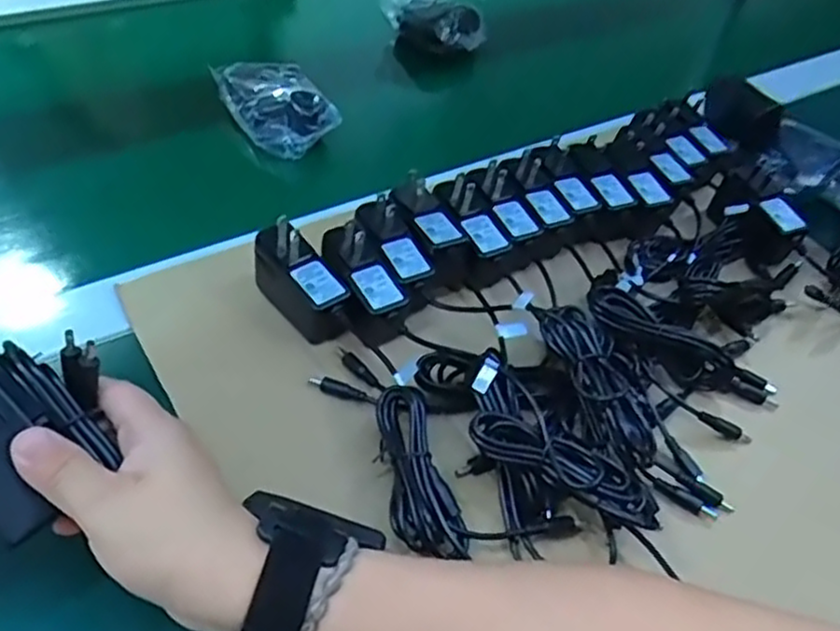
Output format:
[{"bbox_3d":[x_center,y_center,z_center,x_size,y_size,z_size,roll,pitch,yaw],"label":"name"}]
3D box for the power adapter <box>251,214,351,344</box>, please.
[{"bbox_3d":[-0.071,-0.020,0.448,0.076,0.056,0.028,38,53,25],"label":"power adapter"}]

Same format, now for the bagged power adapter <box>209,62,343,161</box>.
[{"bbox_3d":[-0.127,-0.186,0.631,0.069,0.037,0.122,-21,53,-26],"label":"bagged power adapter"}]

